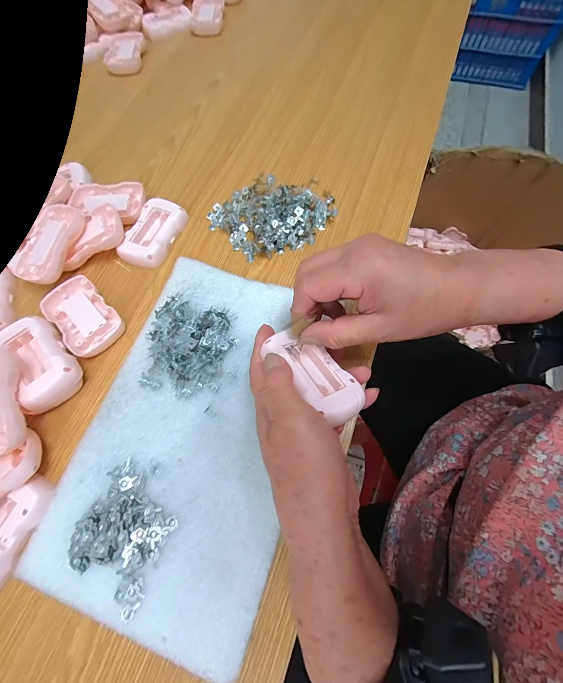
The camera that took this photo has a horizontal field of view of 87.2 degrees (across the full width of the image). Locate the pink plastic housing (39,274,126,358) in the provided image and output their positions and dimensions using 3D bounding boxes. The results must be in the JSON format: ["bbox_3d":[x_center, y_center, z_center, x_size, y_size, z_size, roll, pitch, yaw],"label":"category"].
[{"bbox_3d":[-0.206,-0.026,0.308,0.089,0.016,0.053,43,77,16],"label":"pink plastic housing"}]

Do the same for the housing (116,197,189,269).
[{"bbox_3d":[-0.148,-0.125,0.342,0.049,0.019,0.084,18,71,9],"label":"housing"}]

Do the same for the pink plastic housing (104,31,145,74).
[{"bbox_3d":[-0.258,-0.477,0.486,0.059,0.010,0.089,-1,69,2],"label":"pink plastic housing"}]

